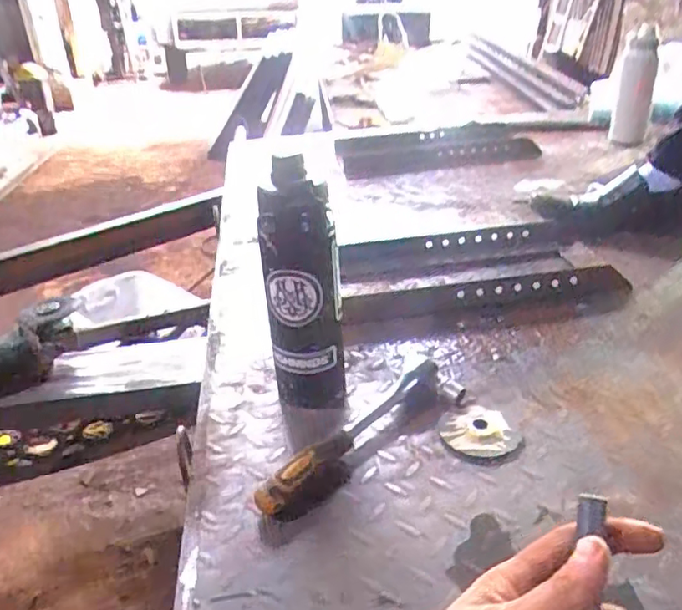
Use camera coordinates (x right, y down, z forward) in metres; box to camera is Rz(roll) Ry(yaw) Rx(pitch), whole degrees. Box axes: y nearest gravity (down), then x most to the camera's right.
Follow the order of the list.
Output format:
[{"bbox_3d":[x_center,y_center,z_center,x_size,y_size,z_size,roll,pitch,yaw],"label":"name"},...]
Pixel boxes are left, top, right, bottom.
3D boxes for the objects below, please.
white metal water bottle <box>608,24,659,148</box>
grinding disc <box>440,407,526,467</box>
[{"bbox_3d":[0.709,-0.527,1.462,0.080,0.247,0.078,13,33,28],"label":"white metal water bottle"},{"bbox_3d":[0.136,0.128,0.592,0.071,0.005,0.075,-3,29,2],"label":"grinding disc"}]

